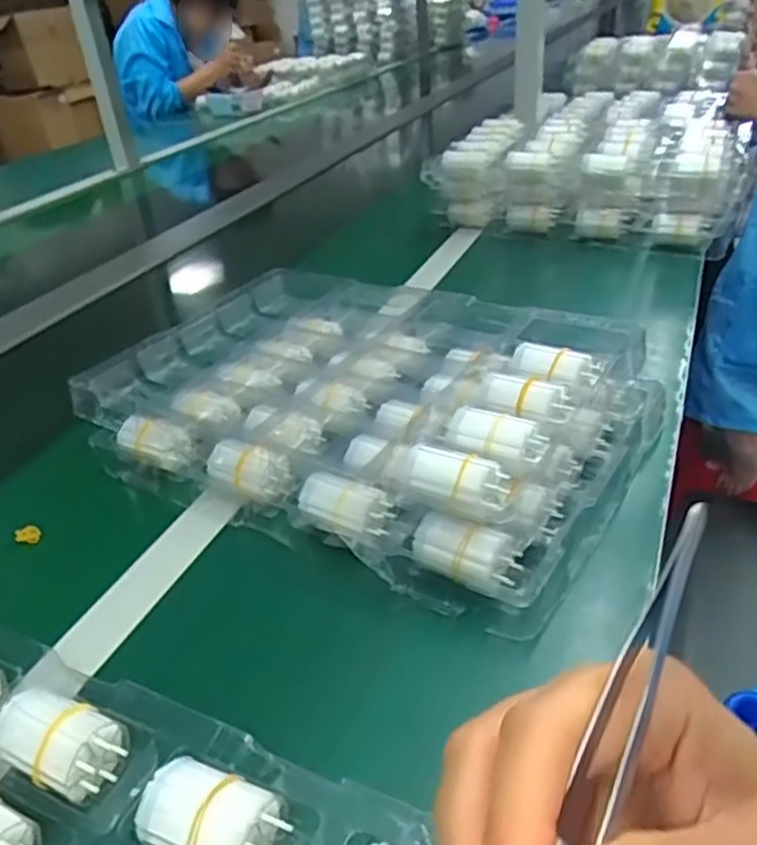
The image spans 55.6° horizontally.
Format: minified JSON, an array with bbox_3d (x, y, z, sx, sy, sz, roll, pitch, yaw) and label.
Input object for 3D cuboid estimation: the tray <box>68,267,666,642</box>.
[{"bbox_3d":[-0.009,-0.025,0.591,0.412,0.068,0.294,16,39,30],"label":"tray"}]

